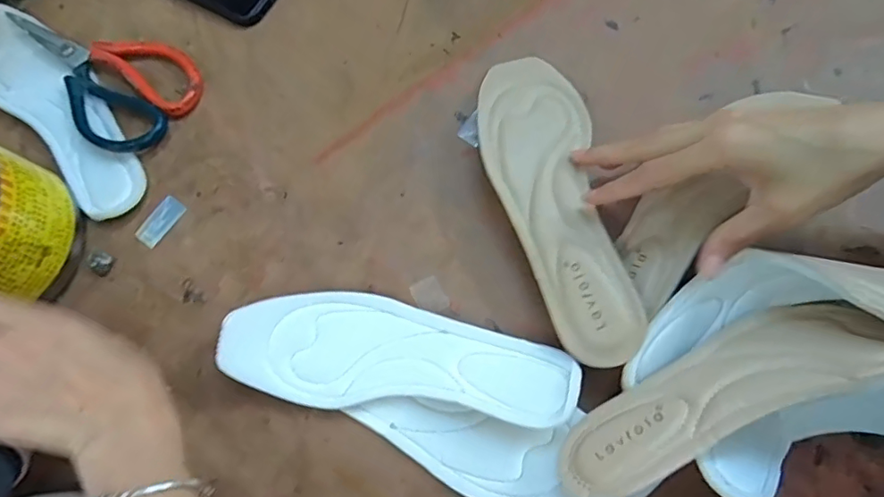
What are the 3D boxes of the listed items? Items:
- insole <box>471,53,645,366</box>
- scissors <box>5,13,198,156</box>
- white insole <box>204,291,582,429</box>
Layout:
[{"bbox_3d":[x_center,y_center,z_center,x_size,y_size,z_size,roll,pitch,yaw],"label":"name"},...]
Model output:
[{"bbox_3d":[0.076,-0.039,0.376,0.073,0.021,0.234,-13,68,-2],"label":"insole"},{"bbox_3d":[-0.287,-0.157,0.457,0.179,0.013,0.099,41,82,14],"label":"scissors"},{"bbox_3d":[-0.030,0.073,0.366,0.227,0.039,0.075,9,76,7],"label":"white insole"}]

